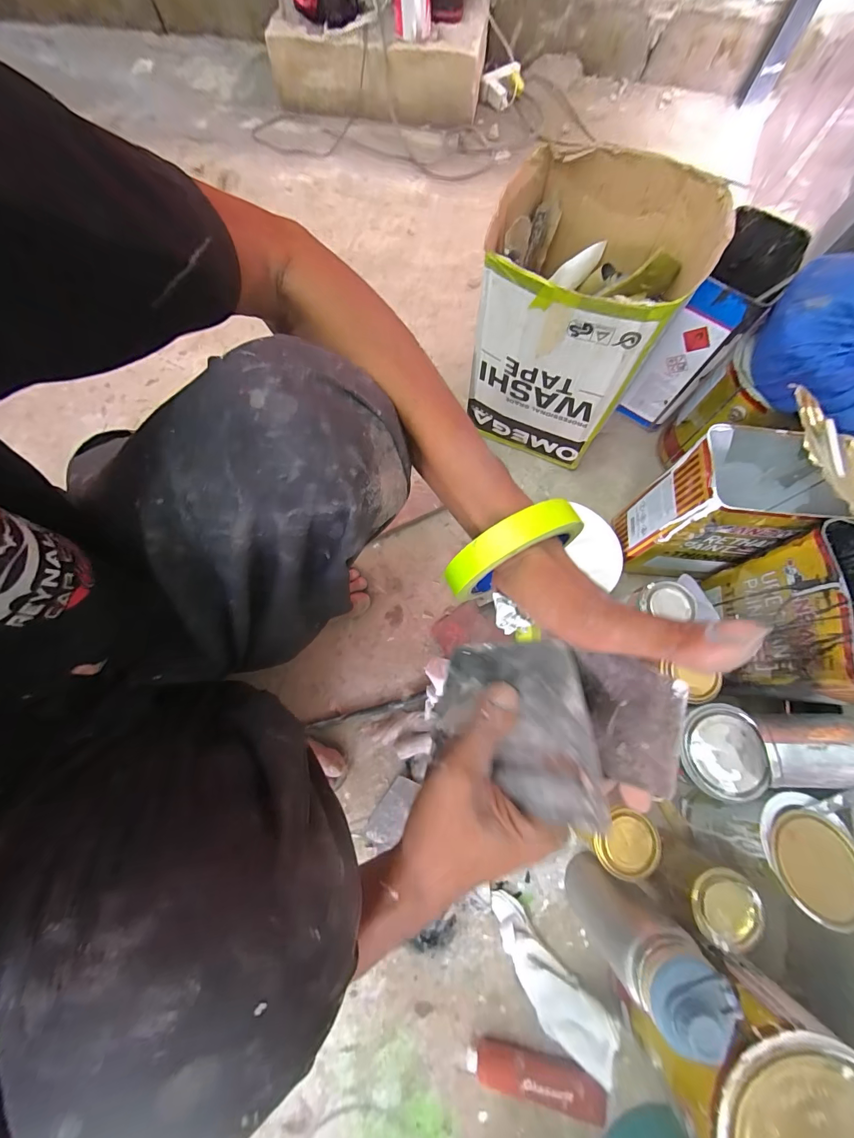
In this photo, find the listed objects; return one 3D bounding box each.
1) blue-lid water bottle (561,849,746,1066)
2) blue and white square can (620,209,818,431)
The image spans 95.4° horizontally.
[{"bbox_3d":[0.225,0.391,0.412,0.068,0.233,0.073,0,73,0],"label":"blue-lid water bottle"},{"bbox_3d":[0.428,-0.369,0.614,0.099,0.236,0.178,29,76,8],"label":"blue and white square can"}]

